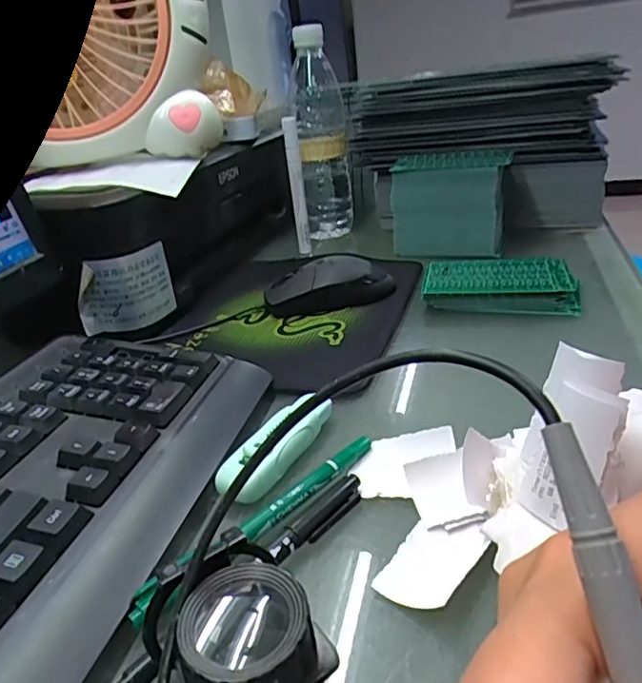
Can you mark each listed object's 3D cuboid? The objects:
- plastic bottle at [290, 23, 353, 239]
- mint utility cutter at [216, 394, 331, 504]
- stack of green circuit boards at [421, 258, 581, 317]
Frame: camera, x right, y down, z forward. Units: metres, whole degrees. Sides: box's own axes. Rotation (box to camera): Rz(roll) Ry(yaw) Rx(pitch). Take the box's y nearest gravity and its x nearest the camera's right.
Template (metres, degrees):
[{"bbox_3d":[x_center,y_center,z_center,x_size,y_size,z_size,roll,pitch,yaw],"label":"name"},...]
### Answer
[{"bbox_3d":[0.001,-0.231,0.645,0.061,0.218,0.070,-8,26,0],"label":"plastic bottle"},{"bbox_3d":[-0.021,0.053,0.302,0.023,0.019,0.084,13,33,35],"label":"mint utility cutter"},{"bbox_3d":[0.145,-0.046,0.455,0.118,0.023,0.061,3,28,21],"label":"stack of green circuit boards"}]

